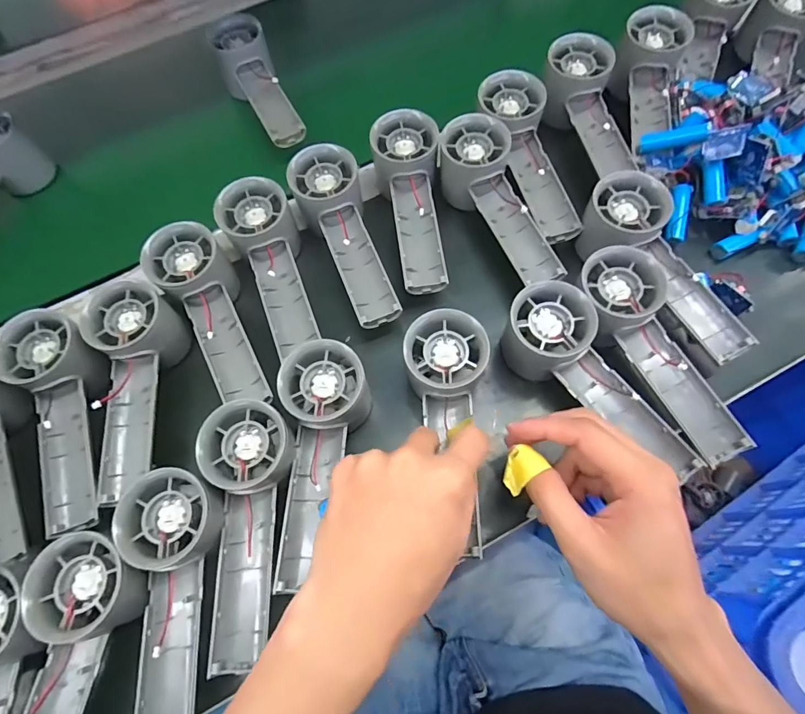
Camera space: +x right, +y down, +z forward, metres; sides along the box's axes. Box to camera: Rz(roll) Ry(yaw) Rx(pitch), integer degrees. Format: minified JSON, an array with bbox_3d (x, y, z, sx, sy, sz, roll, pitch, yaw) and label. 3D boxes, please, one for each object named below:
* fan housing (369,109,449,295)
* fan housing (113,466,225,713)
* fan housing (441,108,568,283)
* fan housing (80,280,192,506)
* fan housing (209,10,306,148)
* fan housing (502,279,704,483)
[{"bbox_3d":[0.010,-0.127,0.367,0.055,0.037,0.156,-9,81,-1],"label":"fan housing"},{"bbox_3d":[-0.136,0.148,0.257,0.053,0.029,0.152,-12,68,-2],"label":"fan housing"},{"bbox_3d":[0.080,-0.125,0.366,0.057,0.044,0.156,-25,81,-7],"label":"fan housing"},{"bbox_3d":[-0.202,0.022,0.316,0.055,0.042,0.158,-3,68,2],"label":"fan housing"},{"bbox_3d":[-0.147,-0.271,0.440,0.053,0.051,0.152,-22,69,-6],"label":"fan housing"},{"bbox_3d":[0.133,0.019,0.314,0.056,0.057,0.156,-40,84,-12],"label":"fan housing"}]

